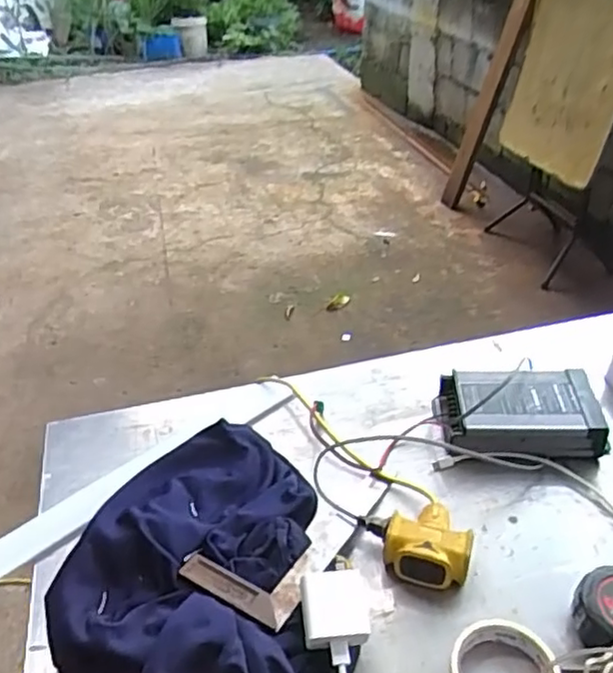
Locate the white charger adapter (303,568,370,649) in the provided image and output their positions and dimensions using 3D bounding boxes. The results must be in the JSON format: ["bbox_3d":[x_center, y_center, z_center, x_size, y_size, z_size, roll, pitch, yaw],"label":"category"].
[{"bbox_3d":[0.025,0.241,0.581,0.056,0.021,0.062,-6,40,-1],"label":"white charger adapter"}]

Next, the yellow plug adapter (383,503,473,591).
[{"bbox_3d":[0.124,0.209,0.664,0.083,0.051,0.081,8,36,16],"label":"yellow plug adapter"}]

